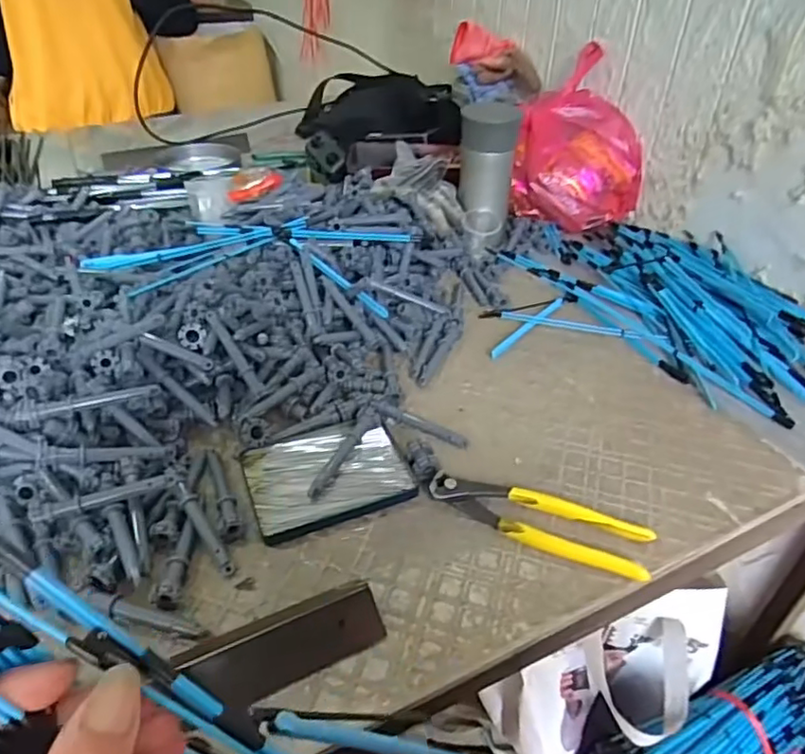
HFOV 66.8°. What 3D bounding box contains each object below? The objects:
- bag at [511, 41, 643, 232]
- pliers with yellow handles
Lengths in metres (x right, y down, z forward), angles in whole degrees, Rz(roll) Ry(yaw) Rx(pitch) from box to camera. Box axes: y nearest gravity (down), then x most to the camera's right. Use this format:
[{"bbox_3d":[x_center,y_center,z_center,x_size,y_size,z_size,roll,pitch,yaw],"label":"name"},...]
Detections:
[{"bbox_3d":[0.245,-0.318,0.841,0.173,0.164,0.162,9,40,9],"label":"bag"},{"bbox_3d":[0.089,0.102,0.472,0.194,0.018,0.047,19,43,20],"label":"pliers with yellow handles"}]

